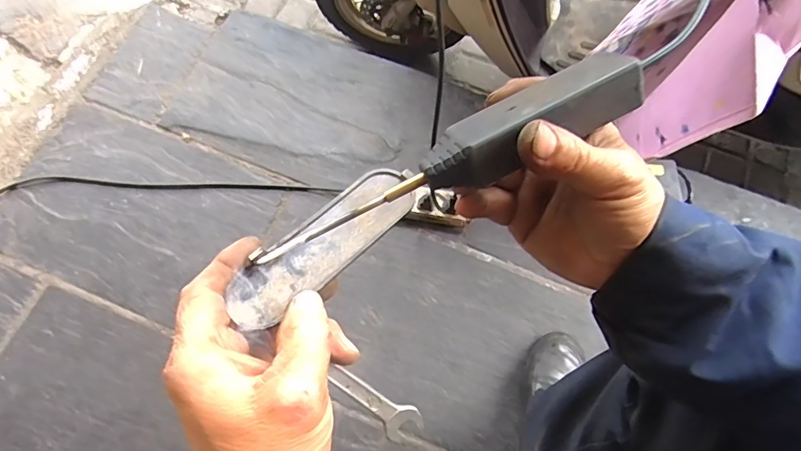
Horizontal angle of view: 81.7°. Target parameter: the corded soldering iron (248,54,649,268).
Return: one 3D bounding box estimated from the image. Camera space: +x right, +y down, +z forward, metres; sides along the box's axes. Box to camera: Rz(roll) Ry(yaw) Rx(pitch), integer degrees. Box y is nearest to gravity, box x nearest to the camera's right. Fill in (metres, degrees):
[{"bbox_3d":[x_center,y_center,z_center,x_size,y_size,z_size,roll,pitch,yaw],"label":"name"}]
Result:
[{"bbox_3d":[0.022,-0.031,0.236,0.212,0.022,0.036,-27,74,2],"label":"corded soldering iron"}]

